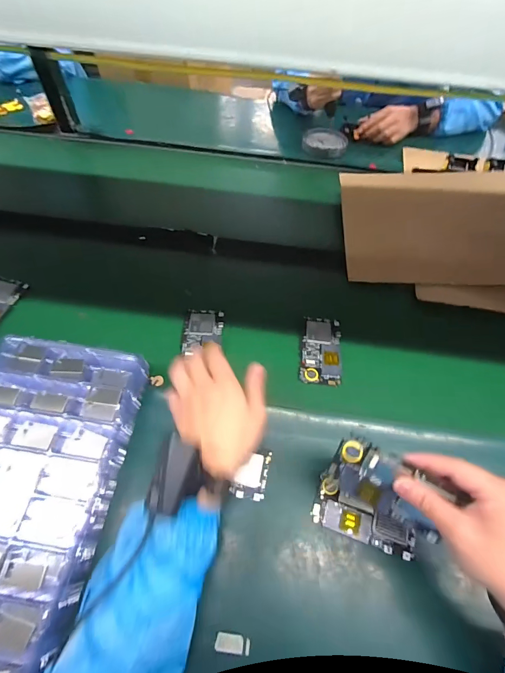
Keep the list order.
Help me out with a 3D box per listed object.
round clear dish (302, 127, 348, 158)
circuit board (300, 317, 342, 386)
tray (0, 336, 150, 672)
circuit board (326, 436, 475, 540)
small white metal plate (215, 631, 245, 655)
[{"bbox_3d":[0.188,-0.501,0.881,0.108,0.029,0.096,31,62,19],"label":"round clear dish"},{"bbox_3d":[0.114,0.021,0.564,0.062,0.009,0.123,6,57,3],"label":"circuit board"},{"bbox_3d":[-0.282,0.188,0.405,0.210,0.046,0.392,7,57,4],"label":"tray"},{"bbox_3d":[0.142,0.158,0.358,0.118,0.072,0.010,21,19,17],"label":"circuit board"},{"bbox_3d":[-0.024,0.331,0.371,0.030,0.008,0.016,5,57,3],"label":"small white metal plate"}]

